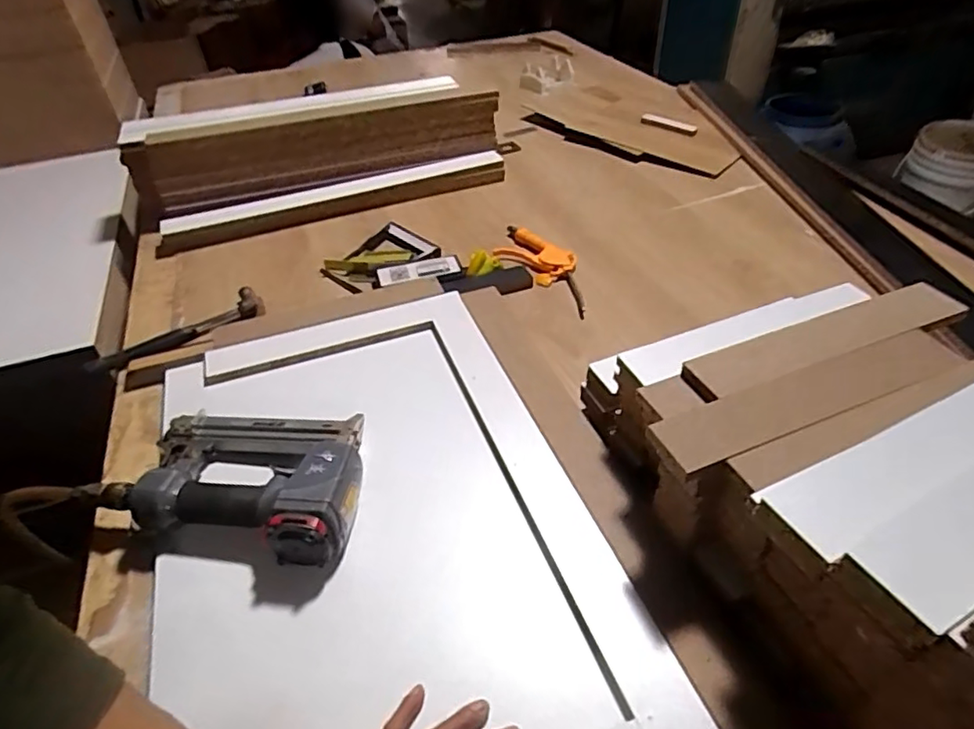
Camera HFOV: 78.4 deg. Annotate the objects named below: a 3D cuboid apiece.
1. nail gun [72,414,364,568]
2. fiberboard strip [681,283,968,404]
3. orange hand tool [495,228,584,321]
[{"bbox_3d":[-0.240,0.098,0.581,0.263,0.072,0.160,8,43,12],"label":"nail gun"},{"bbox_3d":[0.301,-0.024,0.532,0.275,0.013,0.051,-16,44,-15],"label":"fiberboard strip"},{"bbox_3d":[0.083,-0.152,0.883,0.085,0.020,0.229,-27,47,-24],"label":"orange hand tool"}]

